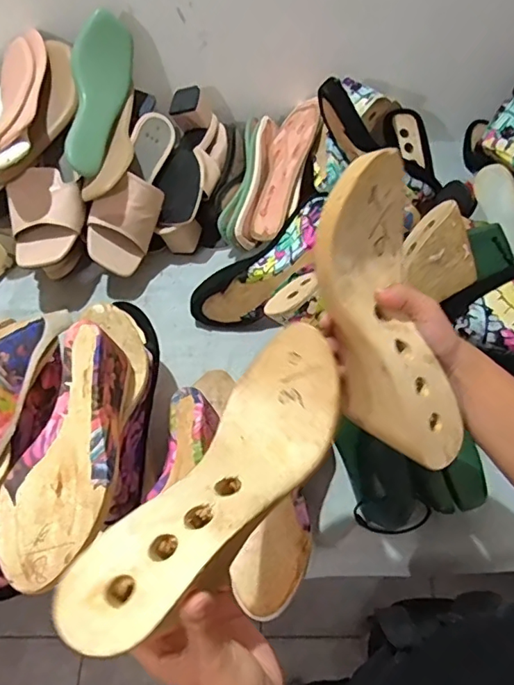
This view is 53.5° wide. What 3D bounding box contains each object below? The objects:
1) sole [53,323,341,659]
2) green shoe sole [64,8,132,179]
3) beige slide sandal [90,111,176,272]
[{"bbox_3d":[-0.017,0.084,0.324,0.077,0.045,0.236,29,49,19],"label":"sole"},{"bbox_3d":[-0.220,-0.338,0.710,0.026,0.079,0.223,7,85,39],"label":"green shoe sole"},{"bbox_3d":[-0.172,-0.218,0.718,0.086,0.078,0.240,14,79,11],"label":"beige slide sandal"}]

